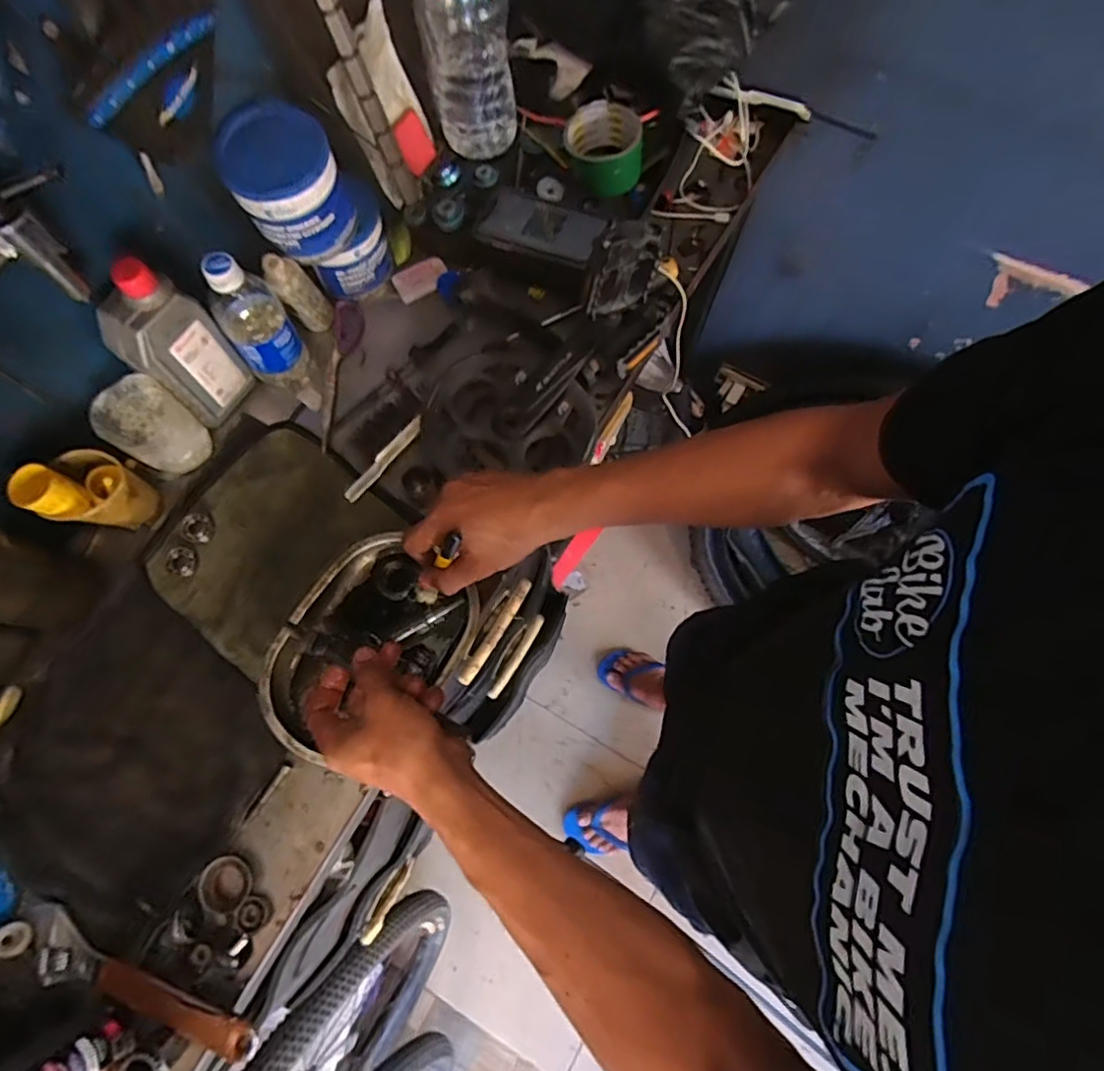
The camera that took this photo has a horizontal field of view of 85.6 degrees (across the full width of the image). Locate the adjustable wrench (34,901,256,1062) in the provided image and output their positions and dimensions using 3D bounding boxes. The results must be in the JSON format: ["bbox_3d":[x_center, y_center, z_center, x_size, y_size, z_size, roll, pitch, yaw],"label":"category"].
[{"bbox_3d":[-0.348,0.377,0.492,0.223,0.023,0.041,21,73,7],"label":"adjustable wrench"}]

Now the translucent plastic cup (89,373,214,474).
[{"bbox_3d":[-0.403,-0.106,0.609,0.067,0.090,0.072,33,75,10],"label":"translucent plastic cup"}]

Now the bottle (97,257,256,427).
[{"bbox_3d":[-0.371,-0.185,0.593,0.049,0.172,0.082,36,75,11],"label":"bottle"}]

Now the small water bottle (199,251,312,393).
[{"bbox_3d":[-0.306,-0.219,0.619,0.064,0.168,0.060,-37,75,-11],"label":"small water bottle"}]

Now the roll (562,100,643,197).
[{"bbox_3d":[0.058,-0.439,0.685,0.088,0.060,0.077,3,72,1],"label":"roll"}]

